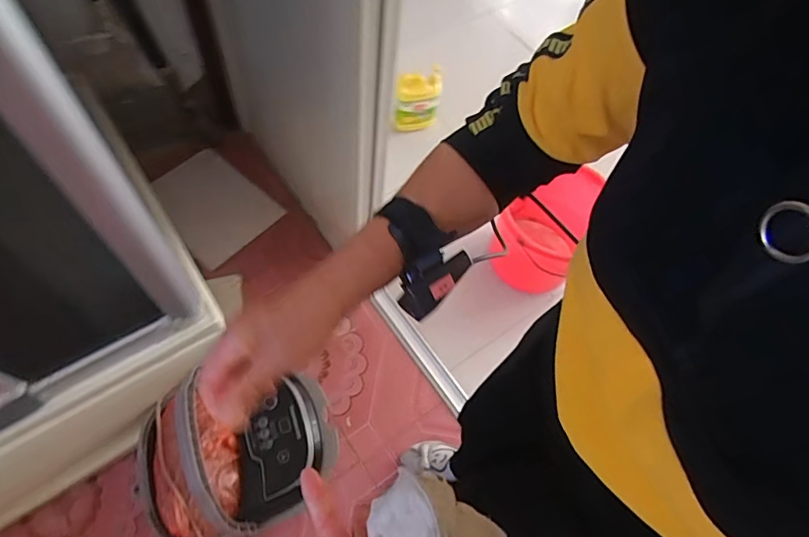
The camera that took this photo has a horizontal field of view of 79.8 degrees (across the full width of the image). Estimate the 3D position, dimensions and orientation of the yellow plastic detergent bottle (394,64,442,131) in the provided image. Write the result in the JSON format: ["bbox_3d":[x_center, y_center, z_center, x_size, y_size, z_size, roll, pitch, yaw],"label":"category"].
[{"bbox_3d":[0.047,-0.597,1.755,0.181,0.210,0.076,-24,67,-19],"label":"yellow plastic detergent bottle"}]

